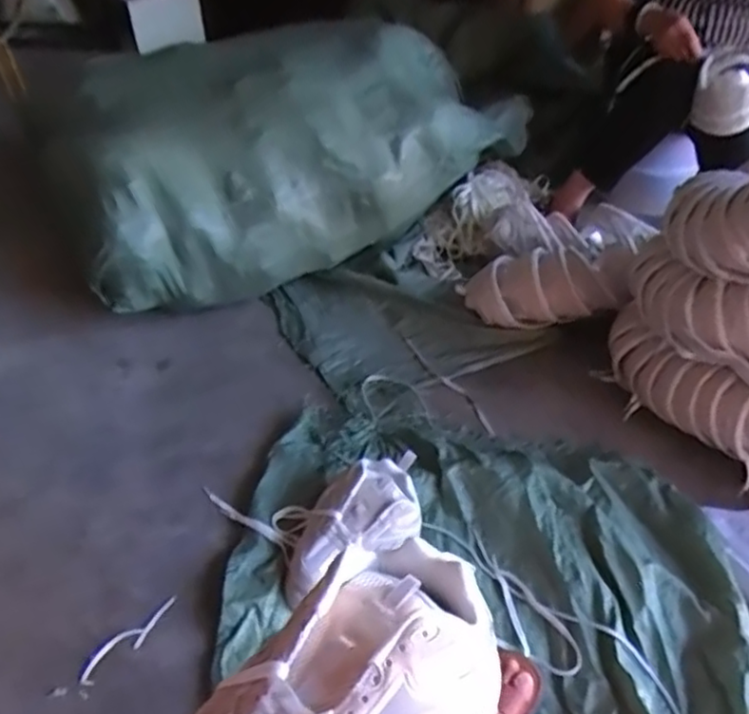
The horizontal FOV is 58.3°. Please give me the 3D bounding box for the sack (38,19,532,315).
[{"bbox_3d":[-0.138,-0.400,1.313,0.911,0.383,0.317,-23,48,-23],"label":"sack"}]

